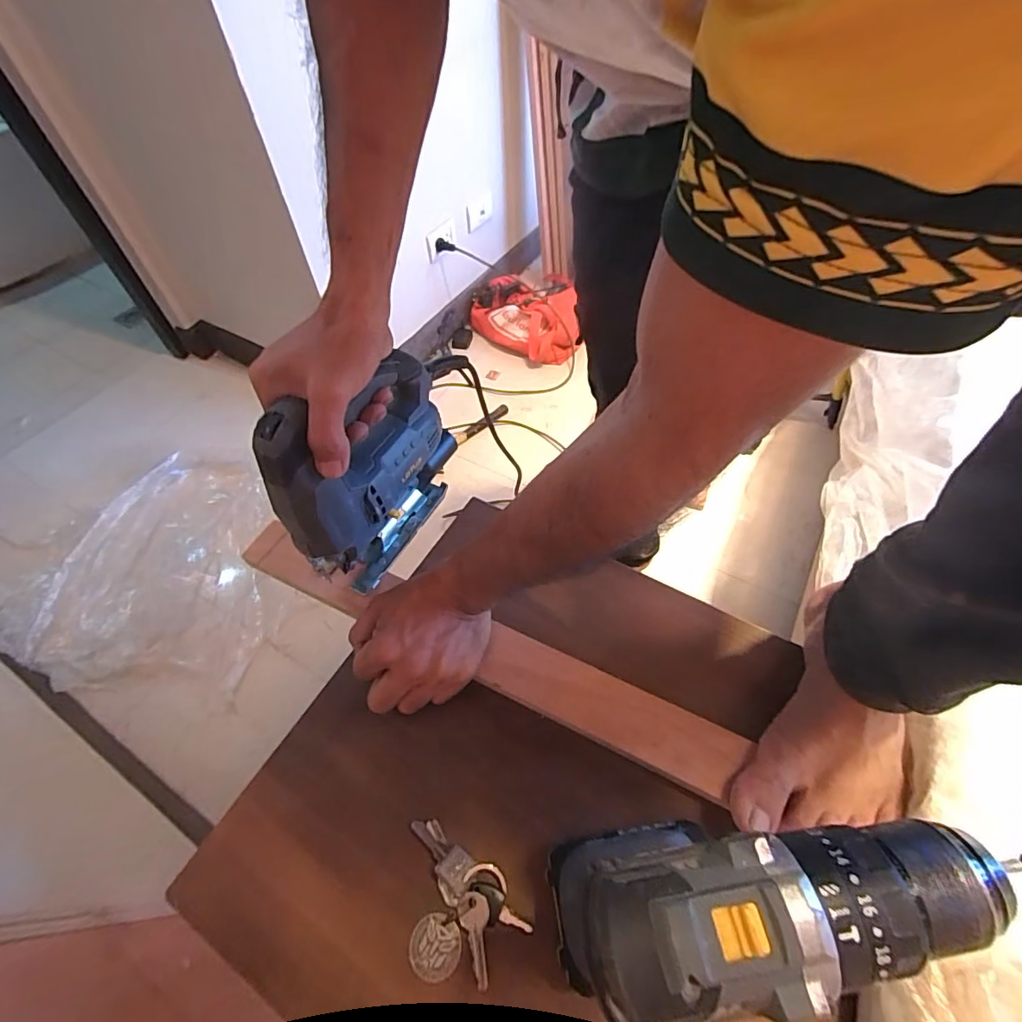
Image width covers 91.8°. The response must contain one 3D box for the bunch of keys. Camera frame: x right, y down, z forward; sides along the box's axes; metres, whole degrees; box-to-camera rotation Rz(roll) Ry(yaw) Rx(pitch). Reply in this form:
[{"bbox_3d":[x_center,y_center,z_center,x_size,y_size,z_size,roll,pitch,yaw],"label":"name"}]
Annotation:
[{"bbox_3d":[-0.044,0.275,0.341,0.096,0.008,0.072,26,60,19],"label":"bunch of keys"}]

